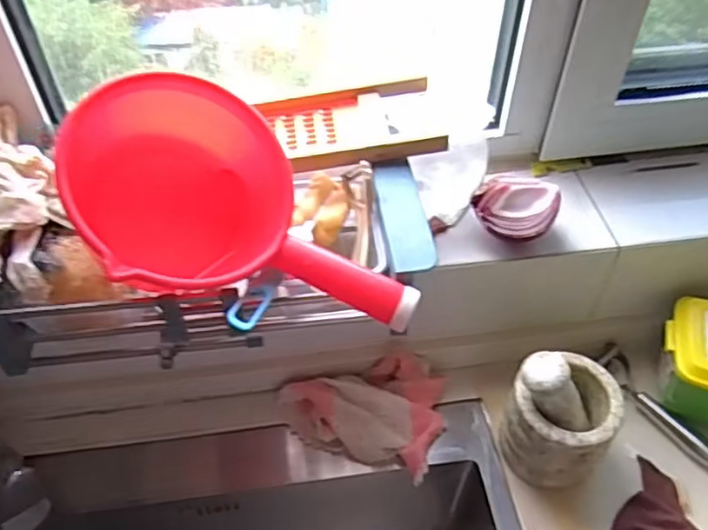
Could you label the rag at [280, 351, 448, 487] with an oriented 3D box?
[{"bbox_3d":[0.015,0.146,0.708,0.166,0.044,0.123,17,51,14],"label":"rag"}]

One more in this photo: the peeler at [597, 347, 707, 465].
[{"bbox_3d":[0.341,0.163,0.719,0.035,0.018,0.172,-26,54,-22],"label":"peeler"}]

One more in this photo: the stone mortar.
[{"bbox_3d":[0.210,0.158,0.646,0.101,0.112,0.090,-35,57,-27],"label":"stone mortar"}]

